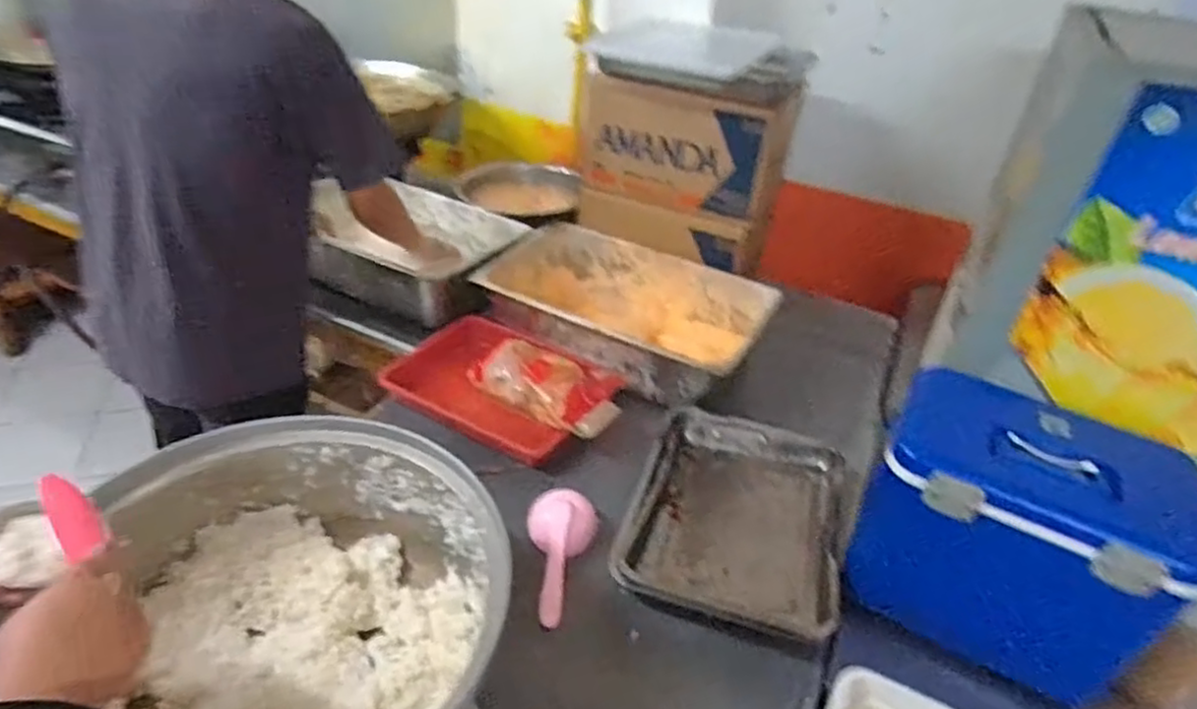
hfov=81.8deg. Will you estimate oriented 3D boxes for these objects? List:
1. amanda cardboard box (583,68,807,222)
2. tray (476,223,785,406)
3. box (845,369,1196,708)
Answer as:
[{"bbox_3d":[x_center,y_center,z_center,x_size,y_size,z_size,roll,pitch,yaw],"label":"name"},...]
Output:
[{"bbox_3d":[0.173,-0.445,1.394,0.399,0.236,0.221,20,38,19],"label":"amanda cardboard box"},{"bbox_3d":[0.046,-0.092,1.351,0.525,0.104,0.326,21,38,20],"label":"tray"},{"bbox_3d":[0.502,0.209,0.848,0.297,0.270,0.231,24,39,24],"label":"box"}]

